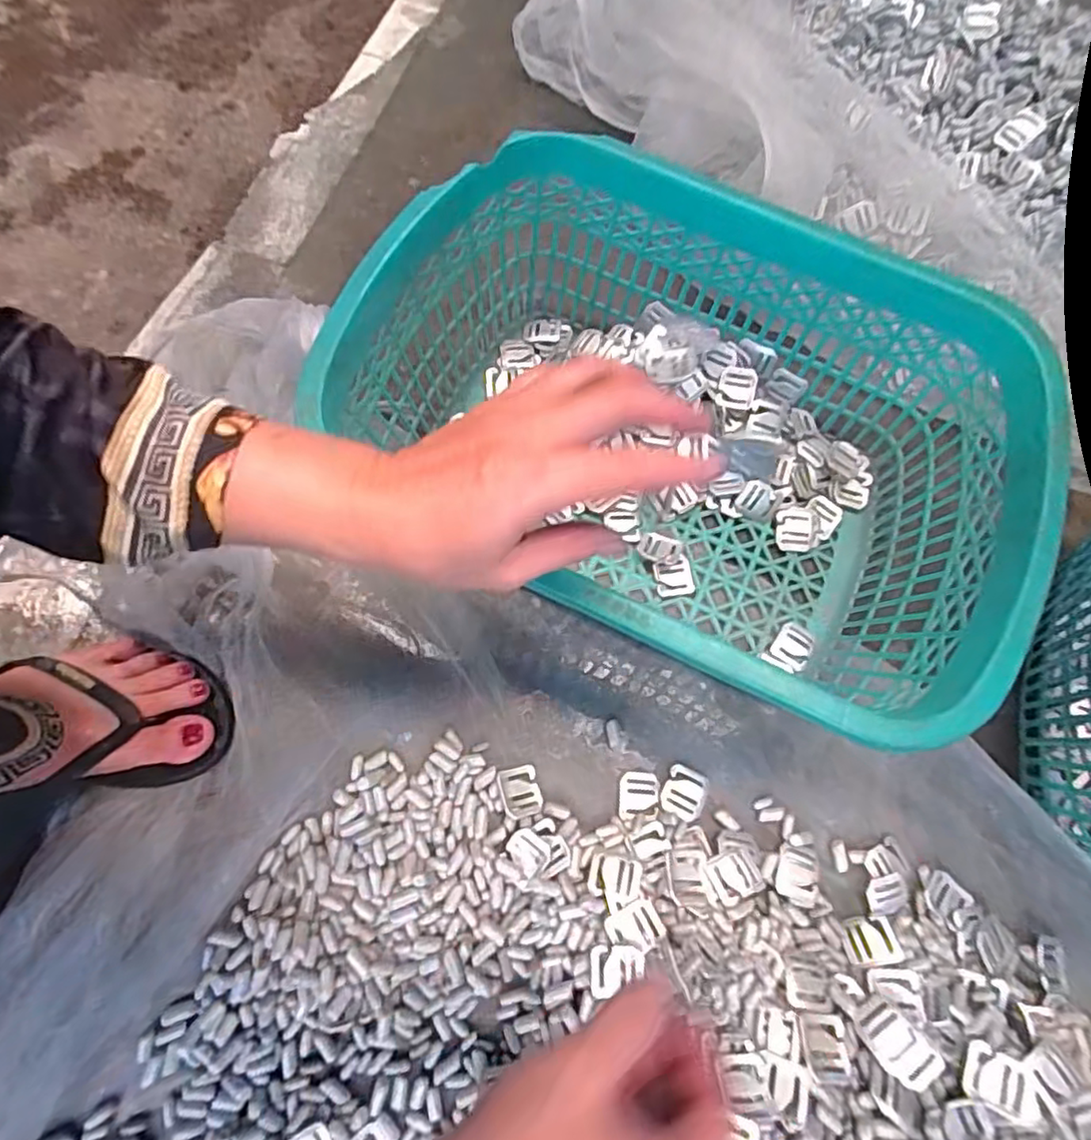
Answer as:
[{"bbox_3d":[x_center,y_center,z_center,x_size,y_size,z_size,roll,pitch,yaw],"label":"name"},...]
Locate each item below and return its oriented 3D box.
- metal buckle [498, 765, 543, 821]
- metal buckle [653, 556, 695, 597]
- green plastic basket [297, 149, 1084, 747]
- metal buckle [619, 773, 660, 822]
[{"bbox_3d":[-0.018,0.162,0.454,0.029,0.004,0.034,-6,63,-20],"label":"metal buckle"},{"bbox_3d":[0.106,0.006,0.515,0.030,0.005,0.030,-11,73,-8],"label":"metal buckle"},{"bbox_3d":[0.093,-0.093,0.464,0.441,0.161,0.329,25,72,4],"label":"green plastic basket"},{"bbox_3d":[0.069,0.166,0.460,0.028,0.006,0.033,6,71,-2],"label":"metal buckle"}]

